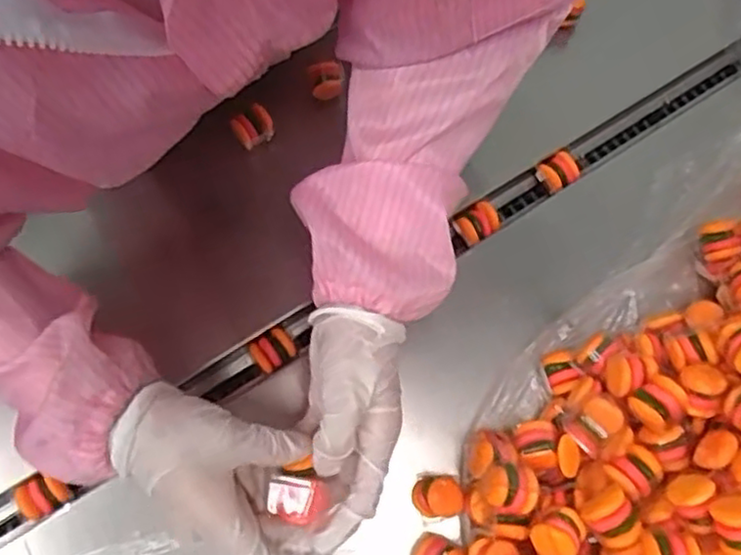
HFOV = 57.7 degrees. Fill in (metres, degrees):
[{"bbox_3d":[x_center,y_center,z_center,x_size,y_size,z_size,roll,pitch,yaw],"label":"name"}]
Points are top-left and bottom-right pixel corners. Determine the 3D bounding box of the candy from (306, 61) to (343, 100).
[{"bbox_3d":[-0.040,-0.179,0.610,0.030,0.023,0.025,-16,72,-5],"label":"candy"}]

